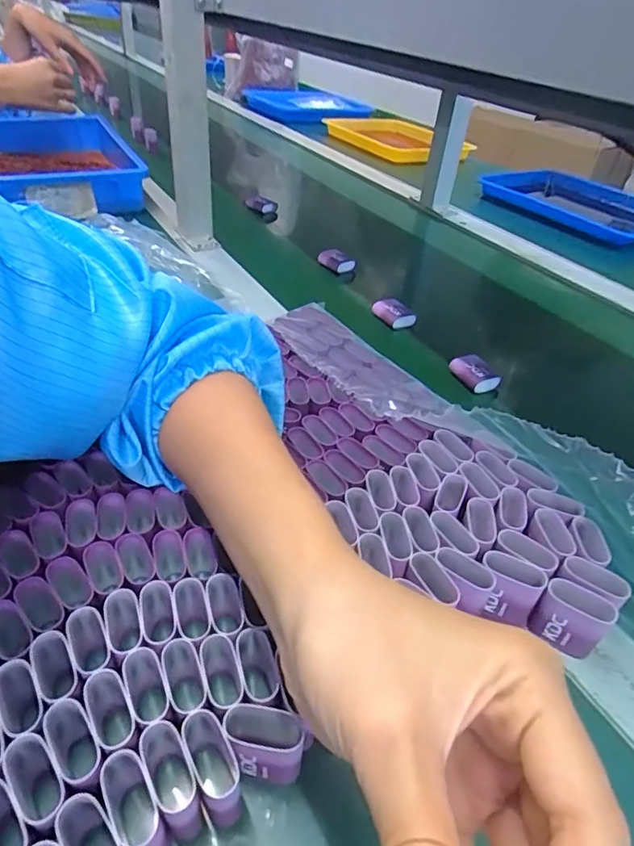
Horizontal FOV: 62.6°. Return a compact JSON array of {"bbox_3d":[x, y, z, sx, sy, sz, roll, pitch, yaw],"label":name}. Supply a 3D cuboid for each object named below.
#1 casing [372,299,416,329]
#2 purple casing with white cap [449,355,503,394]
[{"bbox_3d":[0.087,-0.125,0.592,0.030,0.019,0.046,-16,45,-25],"label":"casing"},{"bbox_3d":[0.152,-0.050,0.503,0.032,0.017,0.046,-20,48,-29],"label":"purple casing with white cap"}]

